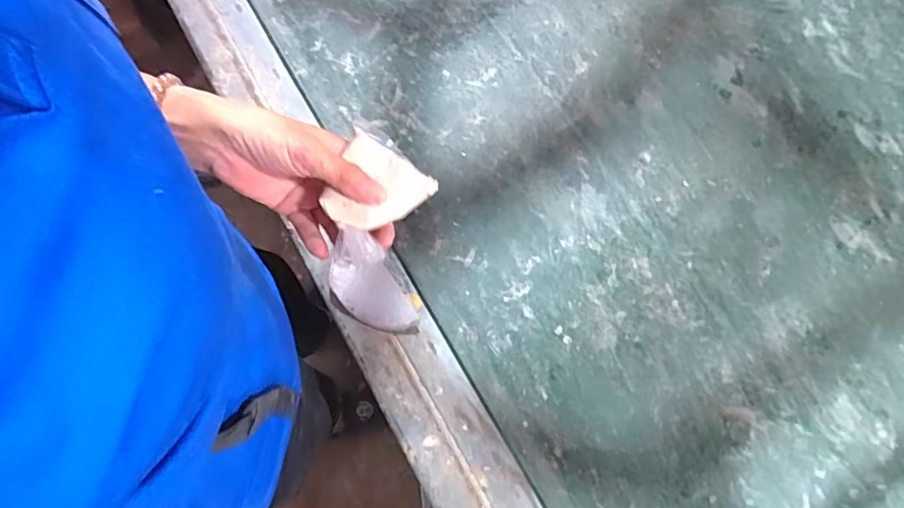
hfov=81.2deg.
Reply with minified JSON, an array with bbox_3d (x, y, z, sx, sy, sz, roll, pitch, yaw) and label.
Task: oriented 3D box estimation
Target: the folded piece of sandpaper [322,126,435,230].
[{"bbox_3d":[-0.051,-0.043,0.355,0.067,0.010,0.060,29,71,10],"label":"folded piece of sandpaper"}]

